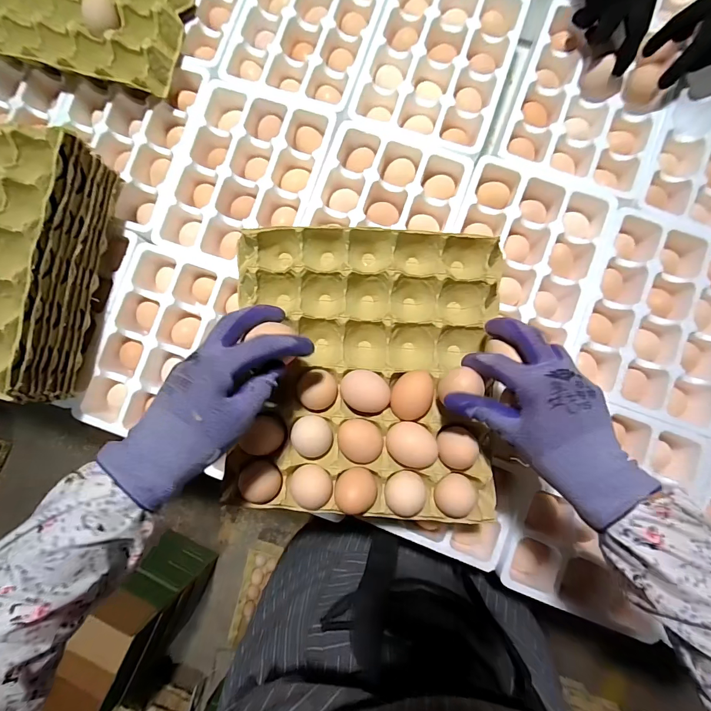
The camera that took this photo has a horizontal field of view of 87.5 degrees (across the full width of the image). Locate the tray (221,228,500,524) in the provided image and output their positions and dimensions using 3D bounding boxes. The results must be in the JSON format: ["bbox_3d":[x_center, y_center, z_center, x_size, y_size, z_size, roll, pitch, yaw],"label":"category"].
[{"bbox_3d":[0.009,0.013,0.395,0.273,0.054,0.289,4,85,3],"label":"tray"}]

